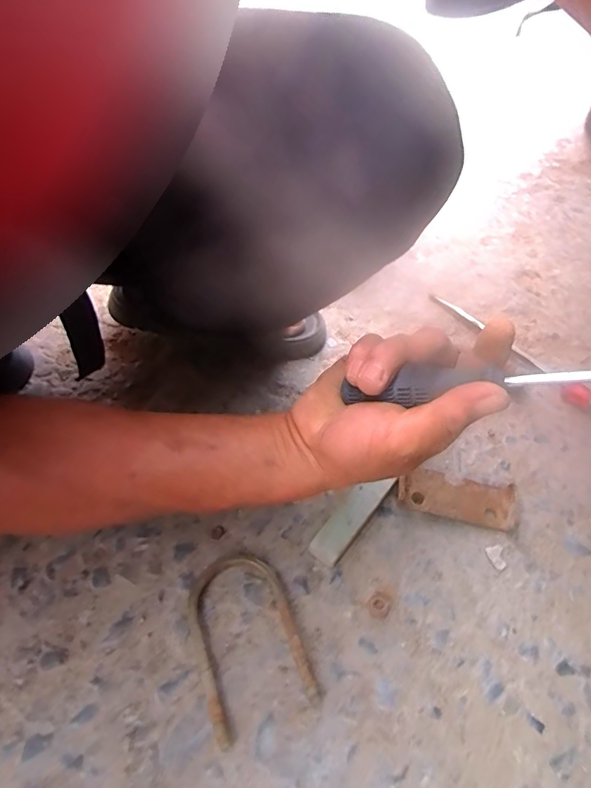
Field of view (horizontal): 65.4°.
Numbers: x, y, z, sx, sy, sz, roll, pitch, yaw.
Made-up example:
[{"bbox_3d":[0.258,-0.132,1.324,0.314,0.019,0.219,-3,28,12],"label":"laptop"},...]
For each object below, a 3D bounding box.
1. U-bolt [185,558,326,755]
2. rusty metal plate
[{"bbox_3d":[-0.040,0.187,0.359,0.079,0.012,0.126,-16,48,-14],"label":"U-bolt"},{"bbox_3d":[0.152,0.096,0.431,0.110,0.015,0.045,13,58,4],"label":"rusty metal plate"}]

